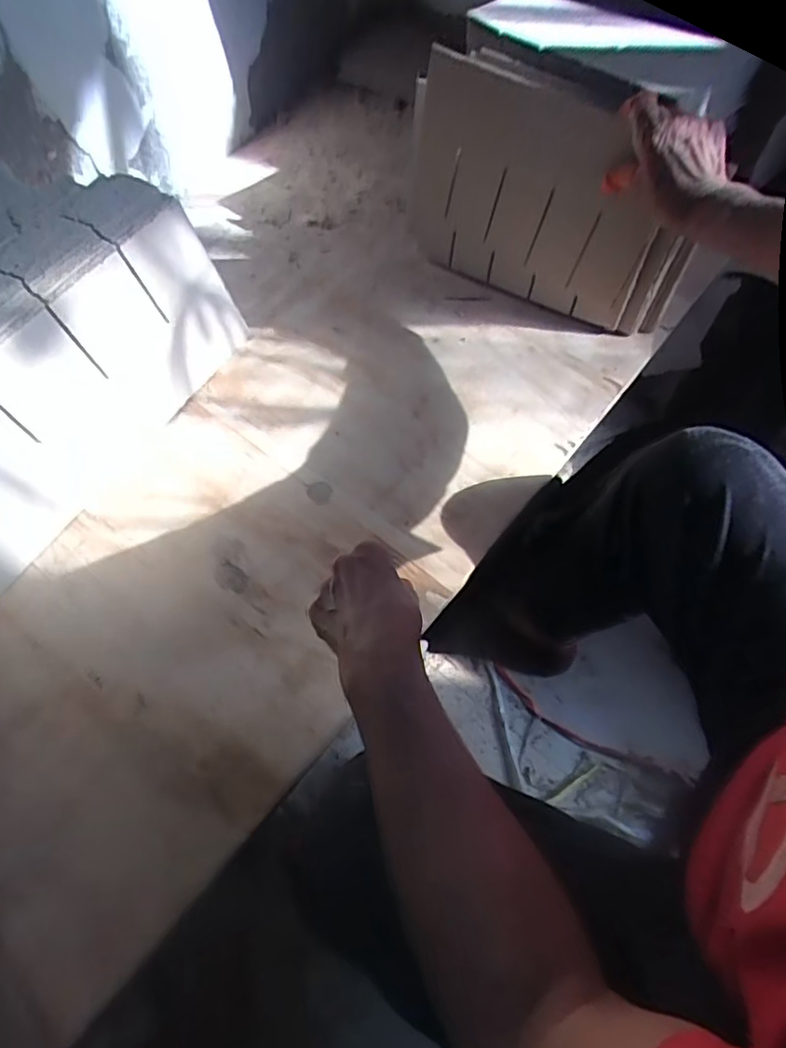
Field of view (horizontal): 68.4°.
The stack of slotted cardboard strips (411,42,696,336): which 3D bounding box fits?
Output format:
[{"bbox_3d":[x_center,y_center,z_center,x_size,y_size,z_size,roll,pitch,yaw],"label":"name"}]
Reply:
[{"bbox_3d":[0.155,-0.364,0.639,0.341,0.209,0.054,30,66,20],"label":"stack of slotted cardboard strips"}]

